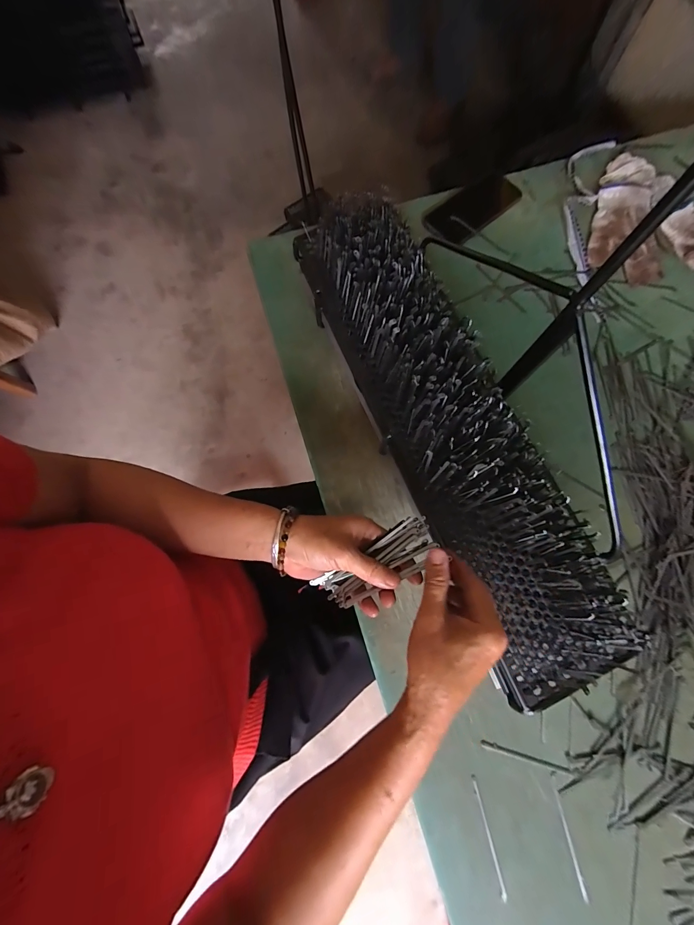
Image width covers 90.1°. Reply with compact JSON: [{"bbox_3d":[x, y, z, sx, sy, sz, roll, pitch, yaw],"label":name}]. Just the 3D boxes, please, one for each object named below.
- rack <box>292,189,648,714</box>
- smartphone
[{"bbox_3d":[0.102,-0.057,0.391,0.131,0.071,0.605,-24,77,-5],"label":"rack"},{"bbox_3d":[0.208,-0.424,0.574,0.157,0.016,0.078,-38,78,-8],"label":"smartphone"}]

